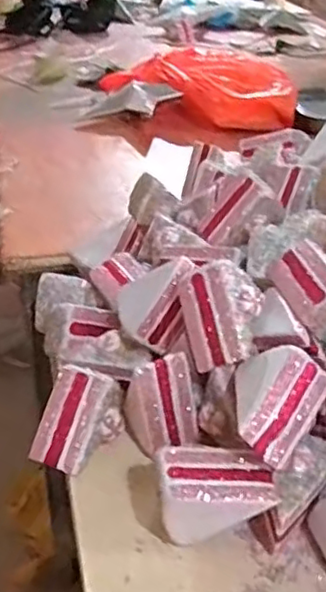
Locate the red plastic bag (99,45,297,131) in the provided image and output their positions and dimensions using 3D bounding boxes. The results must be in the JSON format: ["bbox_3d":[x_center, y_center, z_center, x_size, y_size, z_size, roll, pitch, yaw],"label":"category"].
[{"bbox_3d":[0.110,-0.436,1.289,0.382,0.083,0.307,21,38,25],"label":"red plastic bag"}]

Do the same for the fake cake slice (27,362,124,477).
[{"bbox_3d":[-0.072,0.105,0.538,0.063,0.059,0.074,16,36,20],"label":"fake cake slice"}]

